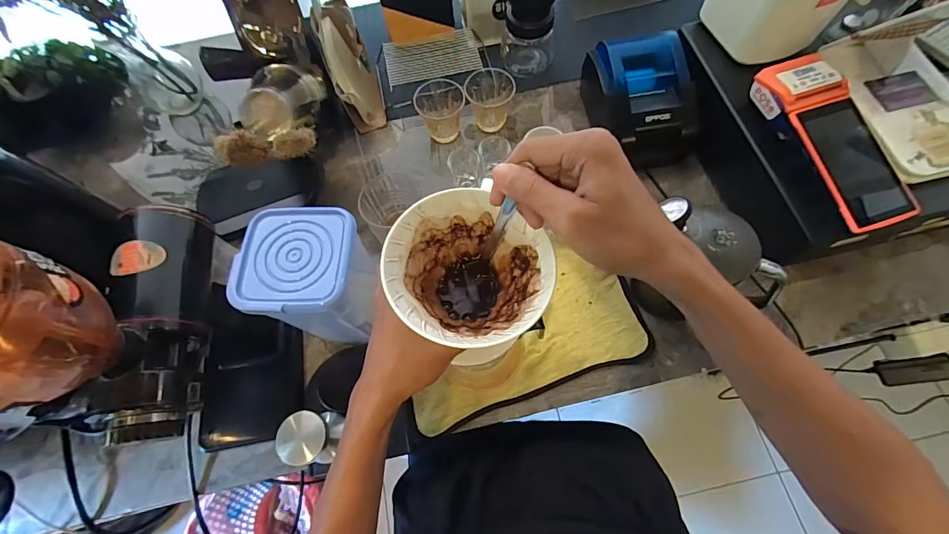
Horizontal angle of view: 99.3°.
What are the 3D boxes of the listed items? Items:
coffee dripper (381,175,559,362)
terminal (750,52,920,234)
[{"bbox_3d":[-0.002,0.013,0.301,0.105,0.087,0.111,-1,68,3],"label":"coffee dripper"},{"bbox_3d":[0.422,-0.151,0.461,0.094,0.045,0.214,-19,68,-5],"label":"terminal"}]

